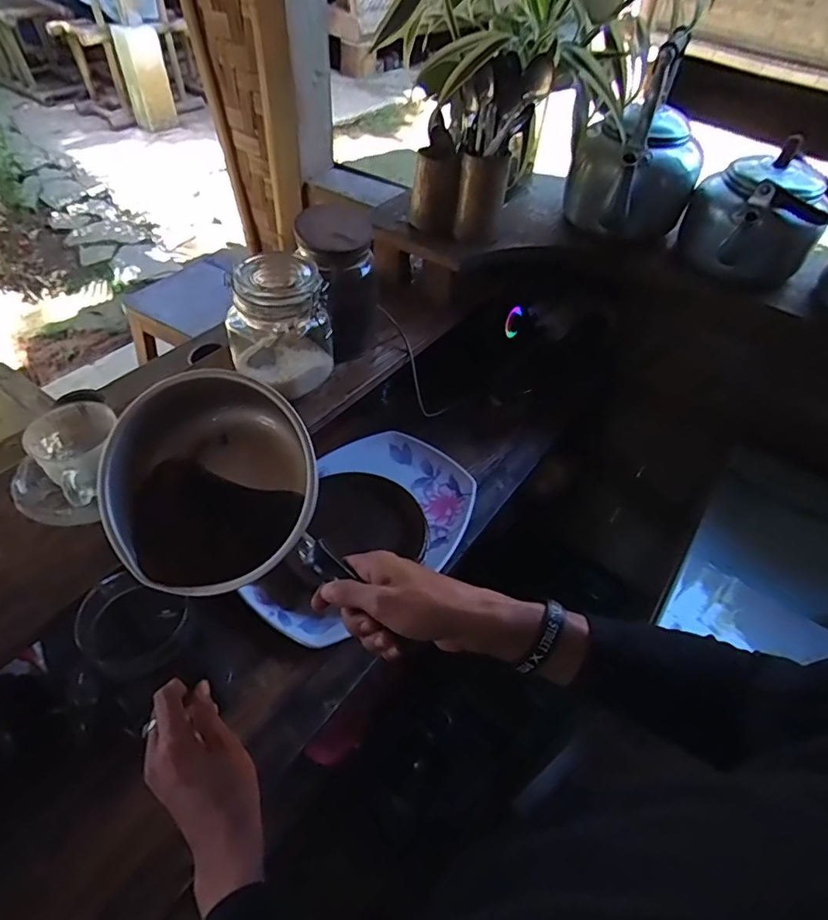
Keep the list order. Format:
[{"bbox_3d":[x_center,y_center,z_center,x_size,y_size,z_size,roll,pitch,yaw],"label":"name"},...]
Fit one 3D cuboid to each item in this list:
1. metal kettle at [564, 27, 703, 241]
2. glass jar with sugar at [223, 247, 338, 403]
[{"bbox_3d":[0.318,-0.441,0.763,0.142,0.214,0.148,-13,51,-17],"label":"metal kettle"},{"bbox_3d":[-0.156,-0.165,0.644,0.099,0.129,0.104,3,48,-3],"label":"glass jar with sugar"}]

